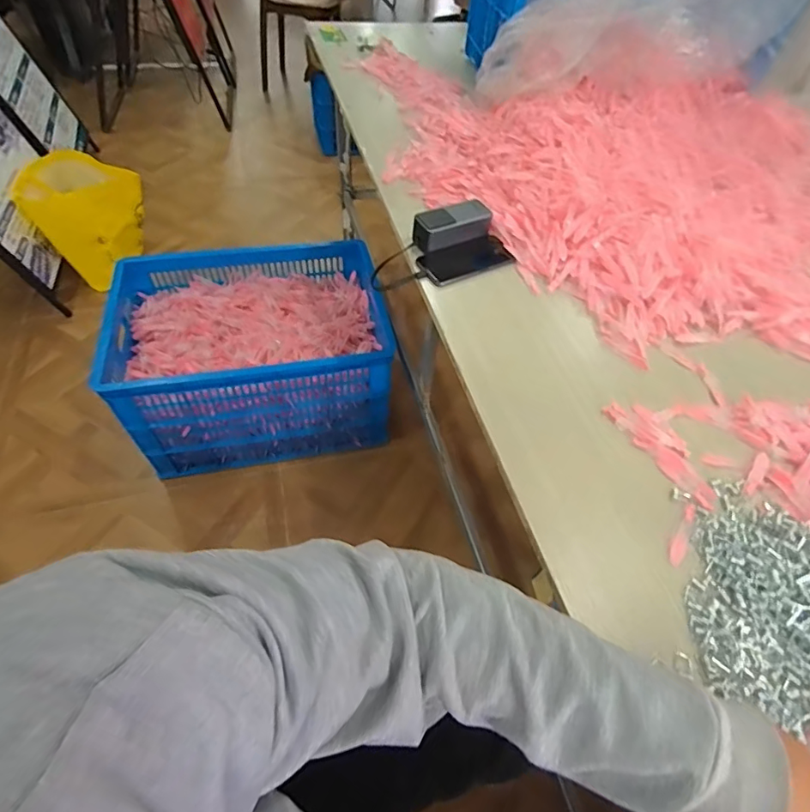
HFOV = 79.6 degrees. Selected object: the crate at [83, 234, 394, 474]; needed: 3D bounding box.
[{"bbox_3d":[-0.422,-0.158,1.395,0.697,0.355,0.514,-8,53,-11],"label":"crate"}]

